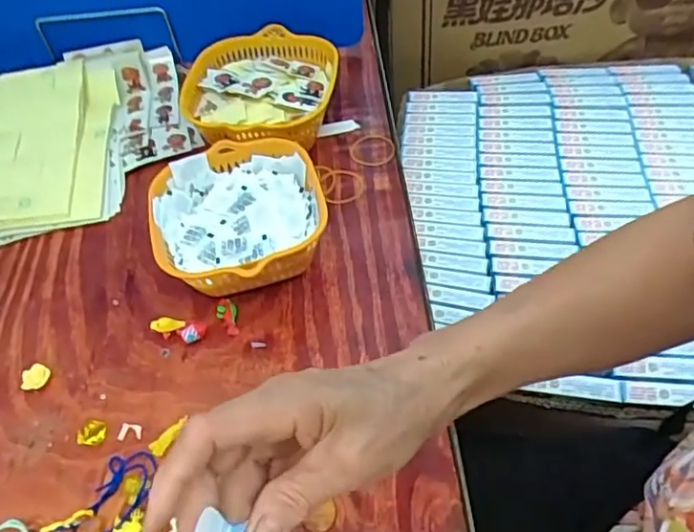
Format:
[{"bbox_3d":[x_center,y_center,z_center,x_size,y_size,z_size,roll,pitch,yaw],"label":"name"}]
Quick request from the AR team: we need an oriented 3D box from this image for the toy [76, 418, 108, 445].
[{"bbox_3d":[-0.184,0.119,0.426,0.017,0.011,0.017,0,52,5],"label":"toy"}]

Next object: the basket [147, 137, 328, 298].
[{"bbox_3d":[-0.087,-0.032,0.496,0.135,0.066,0.145,-10,52,-2],"label":"basket"}]

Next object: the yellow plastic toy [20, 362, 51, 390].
[{"bbox_3d":[-0.241,0.086,0.460,0.017,0.010,0.022,30,60,25],"label":"yellow plastic toy"}]

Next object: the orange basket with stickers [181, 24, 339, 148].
[{"bbox_3d":[-0.087,-0.163,0.597,0.149,0.066,0.152,6,53,11],"label":"orange basket with stickers"}]

